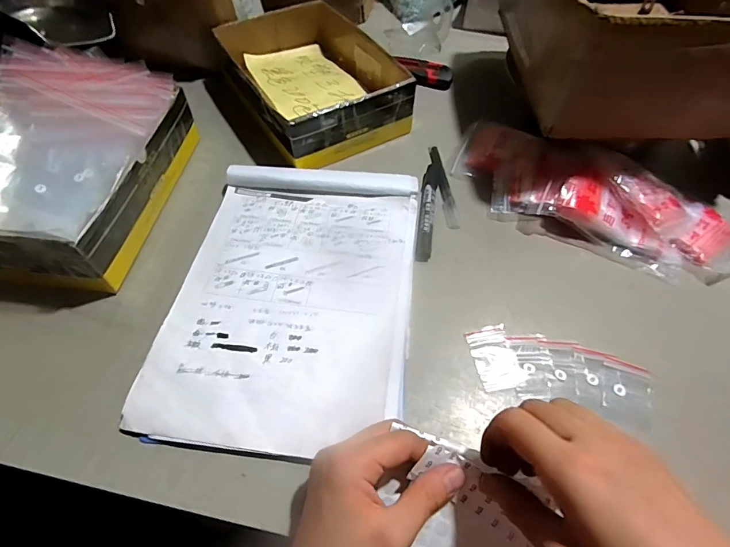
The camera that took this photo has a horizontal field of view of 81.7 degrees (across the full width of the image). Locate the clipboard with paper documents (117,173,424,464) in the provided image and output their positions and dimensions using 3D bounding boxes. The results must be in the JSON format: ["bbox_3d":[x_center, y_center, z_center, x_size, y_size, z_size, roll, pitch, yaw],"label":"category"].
[{"bbox_3d":[-0.067,0.012,0.416,0.223,0.016,0.310,6,57,4],"label":"clipboard with paper documents"}]

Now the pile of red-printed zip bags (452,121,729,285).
[{"bbox_3d":[0.258,-0.094,0.474,0.318,0.042,0.128,25,60,16],"label":"pile of red-printed zip bags"}]

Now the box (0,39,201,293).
[{"bbox_3d":[-0.329,-0.119,0.449,0.199,0.099,0.253,7,57,5],"label":"box"}]

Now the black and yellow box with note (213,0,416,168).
[{"bbox_3d":[-0.071,-0.269,0.570,0.184,0.062,0.255,-26,60,-16],"label":"black and yellow box with note"}]

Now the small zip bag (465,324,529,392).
[{"bbox_3d":[0.118,0.076,0.384,0.039,0.004,0.058,-11,57,-7],"label":"small zip bag"}]

